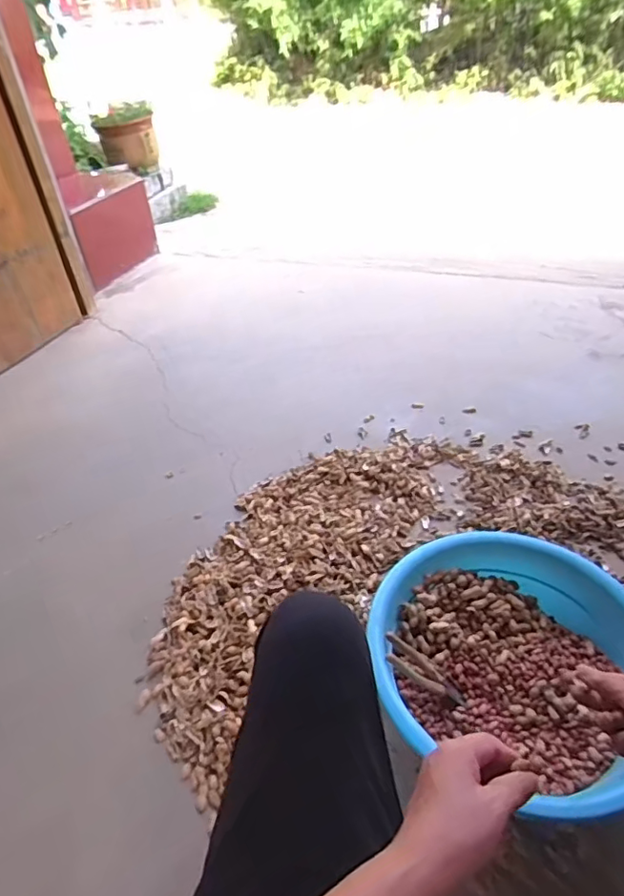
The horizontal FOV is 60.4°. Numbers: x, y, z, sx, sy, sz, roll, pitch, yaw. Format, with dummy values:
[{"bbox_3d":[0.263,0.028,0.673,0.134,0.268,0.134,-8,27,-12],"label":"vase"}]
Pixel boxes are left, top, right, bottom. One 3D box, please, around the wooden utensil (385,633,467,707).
[{"bbox_3d":[0.187,0.371,0.887,0.161,0.023,0.056,38,50,-3],"label":"wooden utensil"}]

